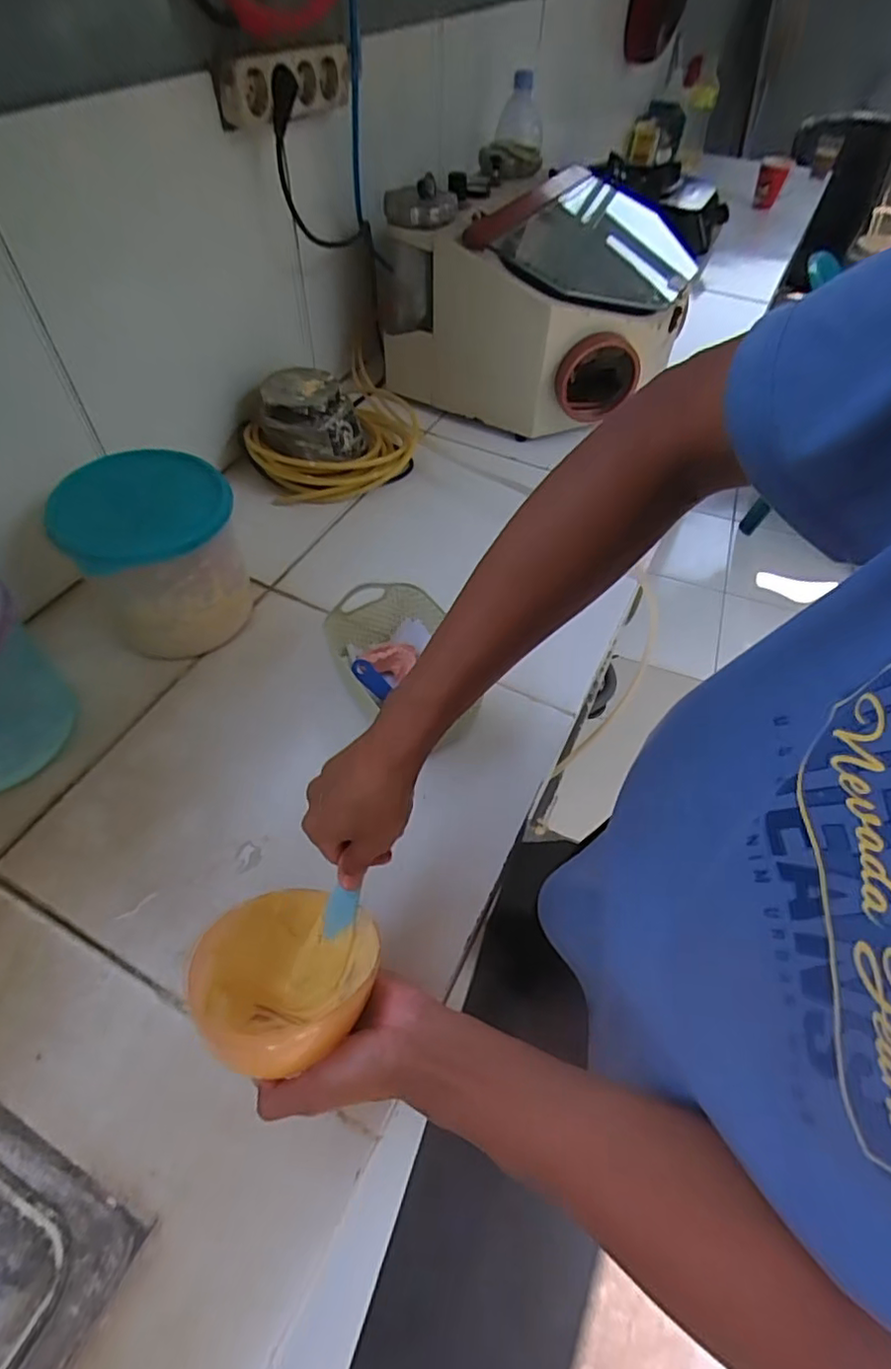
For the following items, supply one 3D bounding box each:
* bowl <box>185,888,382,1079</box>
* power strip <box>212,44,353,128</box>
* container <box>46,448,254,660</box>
[{"bbox_3d":[-0.107,0.197,0.402,0.093,0.077,0.117,33,59,20],"label":"bowl"},{"bbox_3d":[-0.178,-0.668,0.659,0.033,0.055,0.186,31,58,19],"label":"power strip"},{"bbox_3d":[-0.291,-0.131,0.622,0.156,0.165,0.144,-23,58,-18],"label":"container"}]

